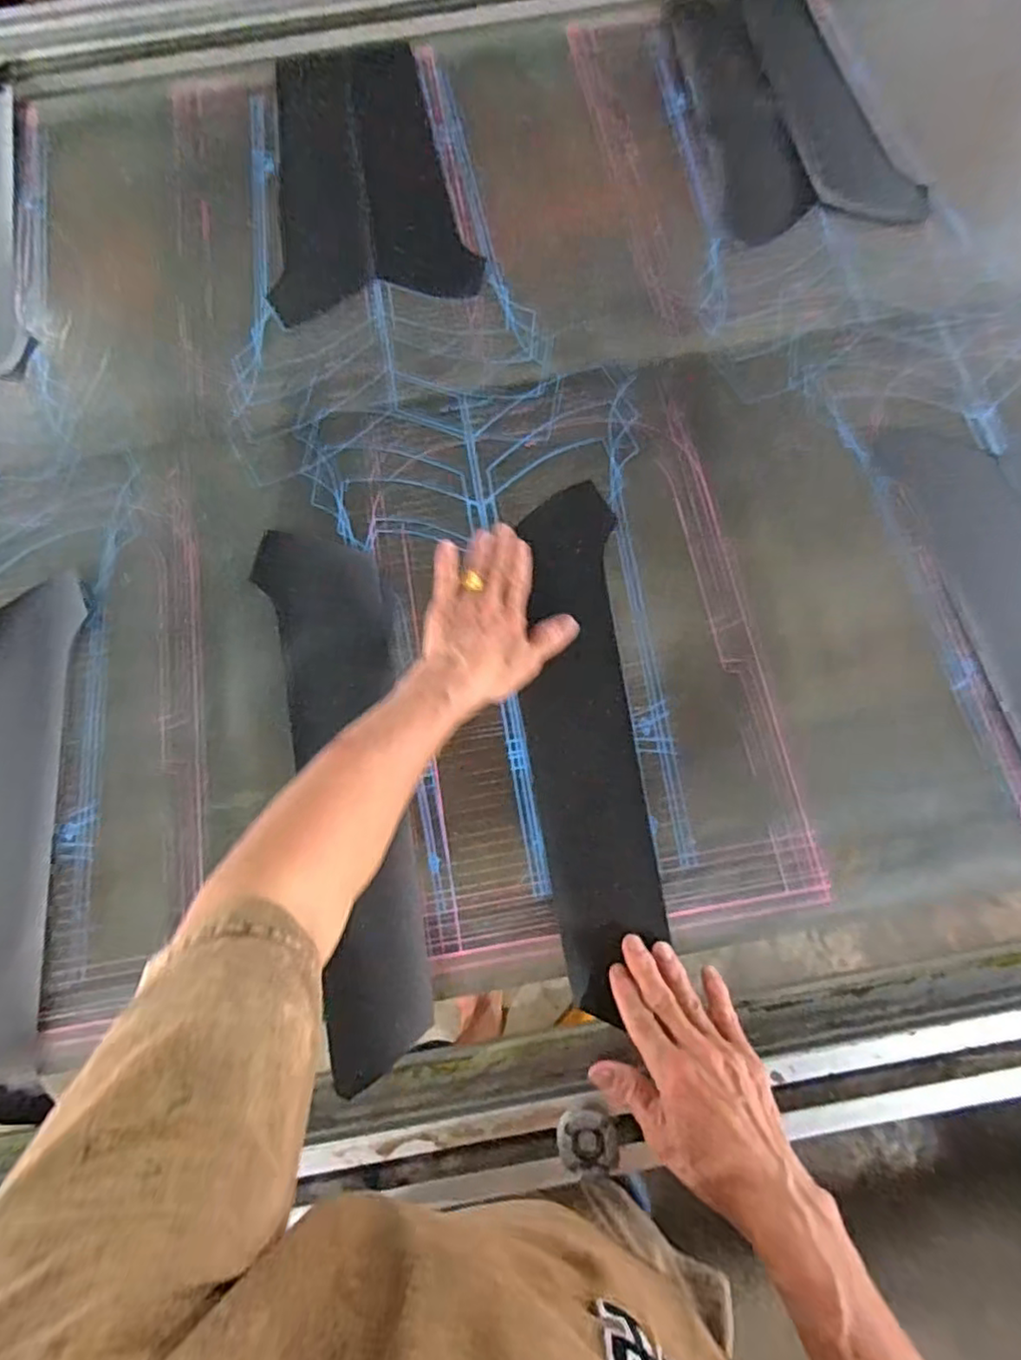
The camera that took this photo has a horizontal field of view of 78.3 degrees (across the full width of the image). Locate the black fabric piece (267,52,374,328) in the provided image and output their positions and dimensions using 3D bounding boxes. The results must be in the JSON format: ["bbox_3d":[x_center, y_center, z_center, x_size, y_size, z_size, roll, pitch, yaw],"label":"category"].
[{"bbox_3d":[-0.216,-0.575,0.722,0.103,0.009,0.395,-4,75,-1],"label":"black fabric piece"}]

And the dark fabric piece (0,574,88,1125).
[{"bbox_3d":[-0.443,0.131,0.540,0.102,0.017,0.438,-3,77,-5],"label":"dark fabric piece"}]

